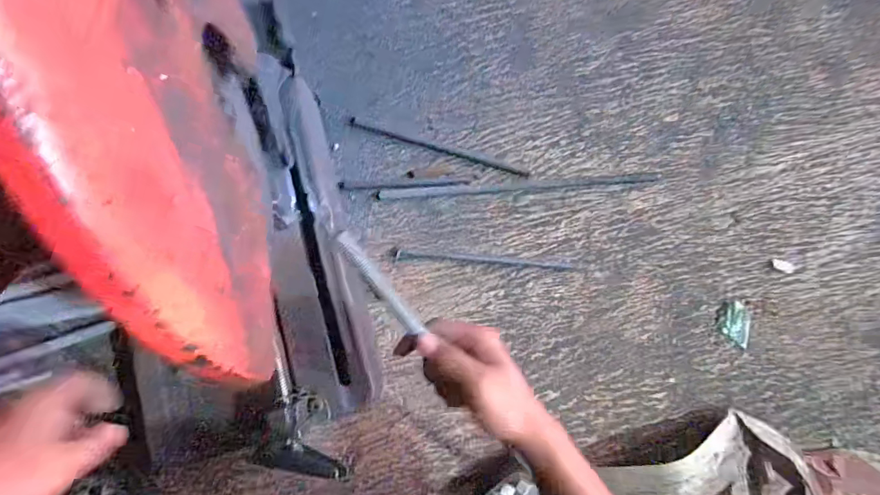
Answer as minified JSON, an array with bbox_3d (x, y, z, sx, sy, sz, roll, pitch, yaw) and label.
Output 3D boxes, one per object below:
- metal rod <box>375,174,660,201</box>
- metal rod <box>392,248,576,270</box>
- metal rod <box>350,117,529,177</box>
[{"bbox_3d":[0.112,-0.087,0.613,0.396,0.008,0.014,-4,82,-4],"label":"metal rod"},{"bbox_3d":[0.061,0.018,0.598,0.250,0.007,0.012,4,82,-3],"label":"metal rod"},{"bbox_3d":[-0.001,-0.140,0.617,0.261,0.006,0.009,17,81,-1],"label":"metal rod"}]

